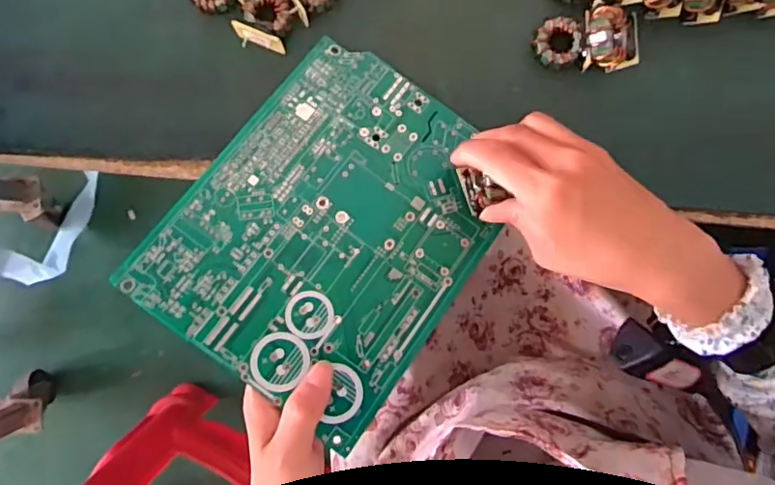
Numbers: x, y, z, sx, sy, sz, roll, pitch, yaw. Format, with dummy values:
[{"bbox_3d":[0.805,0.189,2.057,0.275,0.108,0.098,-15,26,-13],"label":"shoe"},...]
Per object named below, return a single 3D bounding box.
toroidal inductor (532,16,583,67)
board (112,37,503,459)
[{"bbox_3d":[0.116,-0.137,0.376,0.029,0.015,0.031,0,90,2],"label":"toroidal inductor"},{"bbox_3d":[-0.032,-0.012,0.357,0.173,0.004,0.219,36,75,1],"label":"board"}]

